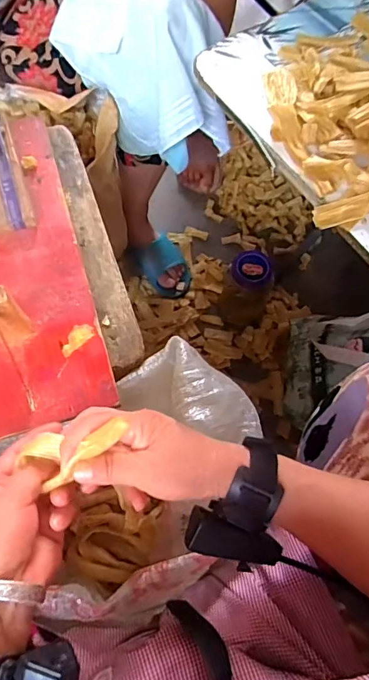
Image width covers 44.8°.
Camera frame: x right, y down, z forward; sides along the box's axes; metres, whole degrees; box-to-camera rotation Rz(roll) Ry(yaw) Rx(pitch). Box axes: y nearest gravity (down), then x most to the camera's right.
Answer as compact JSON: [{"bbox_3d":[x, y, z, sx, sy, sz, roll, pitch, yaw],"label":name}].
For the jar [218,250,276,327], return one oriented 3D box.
[{"bbox_3d":[0.118,-0.092,0.858,0.094,0.165,0.081,21,71,7],"label":"jar"}]

